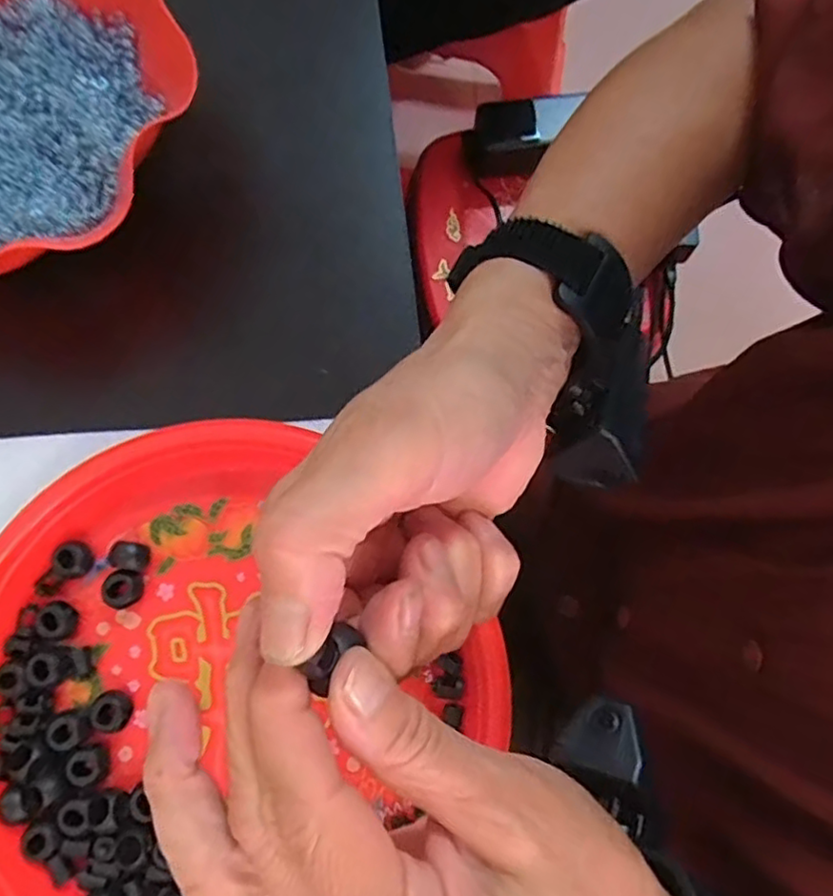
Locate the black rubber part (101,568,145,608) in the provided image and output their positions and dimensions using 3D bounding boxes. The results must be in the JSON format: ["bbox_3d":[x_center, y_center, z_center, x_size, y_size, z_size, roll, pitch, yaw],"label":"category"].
[{"bbox_3d":[-0.135,0.065,0.299,0.015,0.013,0.018,-2,80,-1],"label":"black rubber part"}]

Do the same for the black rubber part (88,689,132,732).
[{"bbox_3d":[-0.138,0.118,0.291,0.018,0.011,0.016,19,80,2],"label":"black rubber part"}]

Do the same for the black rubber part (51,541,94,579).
[{"bbox_3d":[-0.160,0.052,0.303,0.016,0.012,0.016,-7,80,-2],"label":"black rubber part"}]

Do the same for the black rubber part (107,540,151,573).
[{"bbox_3d":[-0.135,0.050,0.302,0.017,0.013,0.012,15,80,2],"label":"black rubber part"}]

